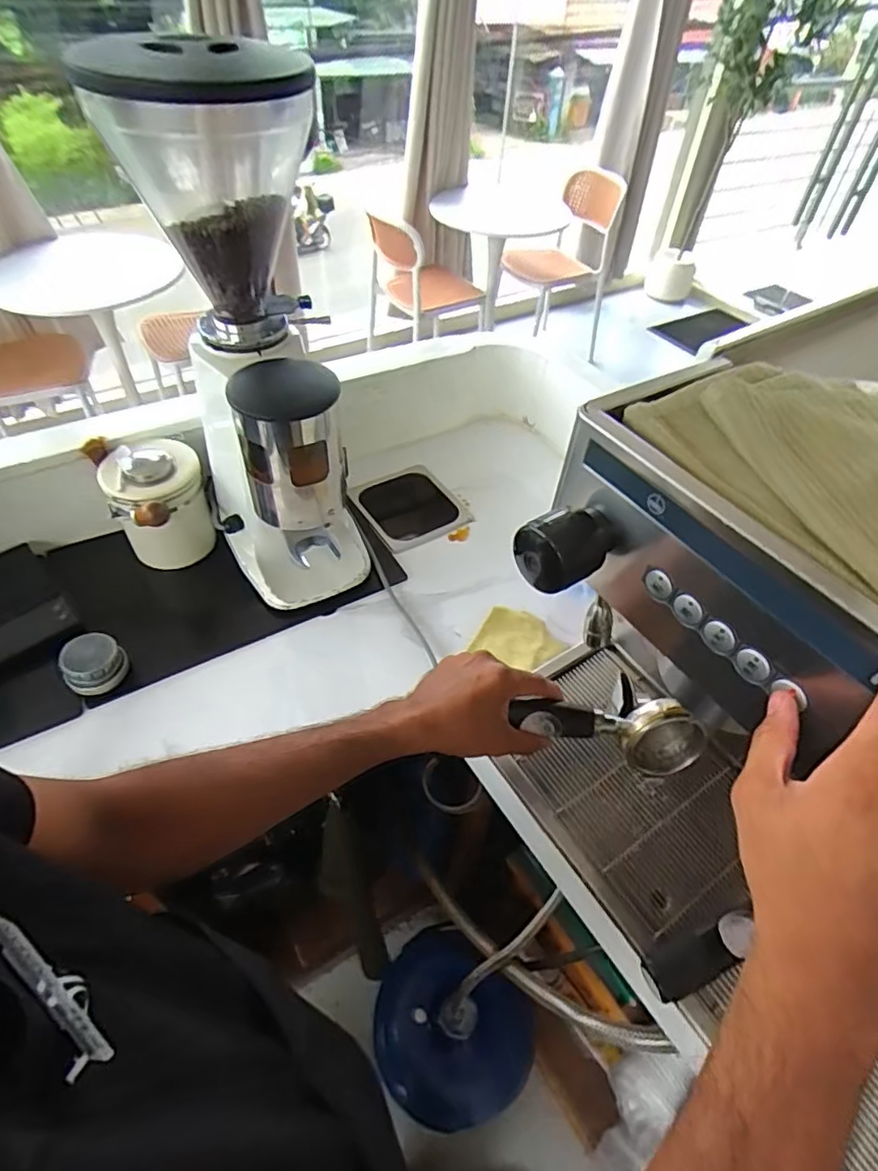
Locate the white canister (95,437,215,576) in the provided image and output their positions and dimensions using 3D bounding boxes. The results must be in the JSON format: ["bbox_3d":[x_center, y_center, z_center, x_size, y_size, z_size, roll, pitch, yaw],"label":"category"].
[{"bbox_3d":[-0.389,-0.097,0.854,0.124,0.168,0.142,-27,55,-24],"label":"white canister"}]

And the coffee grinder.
[{"bbox_3d":[-0.212,-0.244,0.720,0.188,0.584,0.247,-23,54,-22],"label":"coffee grinder"}]

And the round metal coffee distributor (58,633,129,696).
[{"bbox_3d":[-0.426,0.096,0.733,0.072,0.041,0.063,-35,59,-29],"label":"round metal coffee distributor"}]

